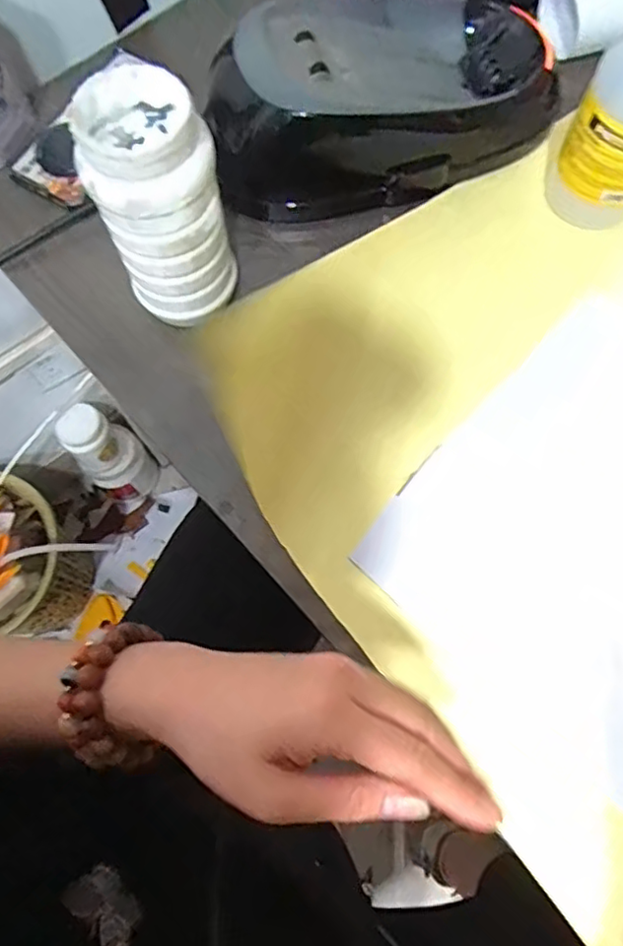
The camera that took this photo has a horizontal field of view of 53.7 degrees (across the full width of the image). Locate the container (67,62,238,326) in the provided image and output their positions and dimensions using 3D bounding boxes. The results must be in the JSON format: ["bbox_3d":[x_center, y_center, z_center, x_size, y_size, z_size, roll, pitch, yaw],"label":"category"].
[{"bbox_3d":[-0.097,-0.170,0.402,0.073,0.162,0.073,0,72,1],"label":"container"}]

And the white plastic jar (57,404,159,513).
[{"bbox_3d":[-0.351,-0.024,1.091,0.085,0.288,0.104,41,77,12],"label":"white plastic jar"}]

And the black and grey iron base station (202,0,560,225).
[{"bbox_3d":[0.058,-0.302,0.484,0.273,0.087,0.145,-27,74,-7],"label":"black and grey iron base station"}]

